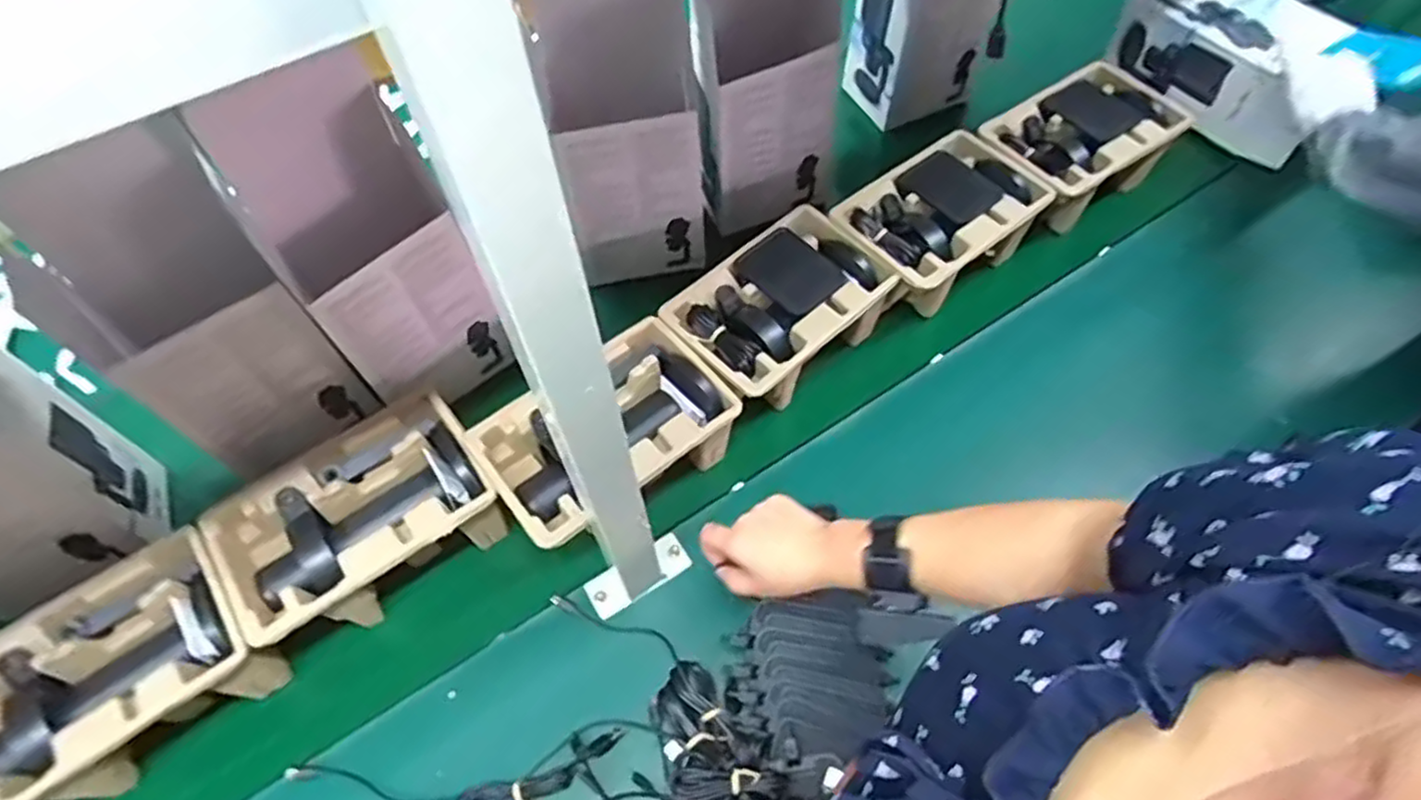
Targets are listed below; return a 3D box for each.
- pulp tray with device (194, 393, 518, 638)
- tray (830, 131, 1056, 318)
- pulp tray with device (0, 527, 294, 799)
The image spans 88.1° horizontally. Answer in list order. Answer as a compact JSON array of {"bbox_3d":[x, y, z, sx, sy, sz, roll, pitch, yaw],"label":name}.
[{"bbox_3d":[-0.307,0.109,0.689,0.241,0.093,0.167,-34,64,-14],"label":"pulp tray with device"},{"bbox_3d":[0.270,-0.201,0.860,0.226,0.092,0.170,-37,65,-15],"label":"tray"},{"bbox_3d":[-0.504,0.235,0.624,0.231,0.097,0.166,-37,65,-15],"label":"pulp tray with device"}]

